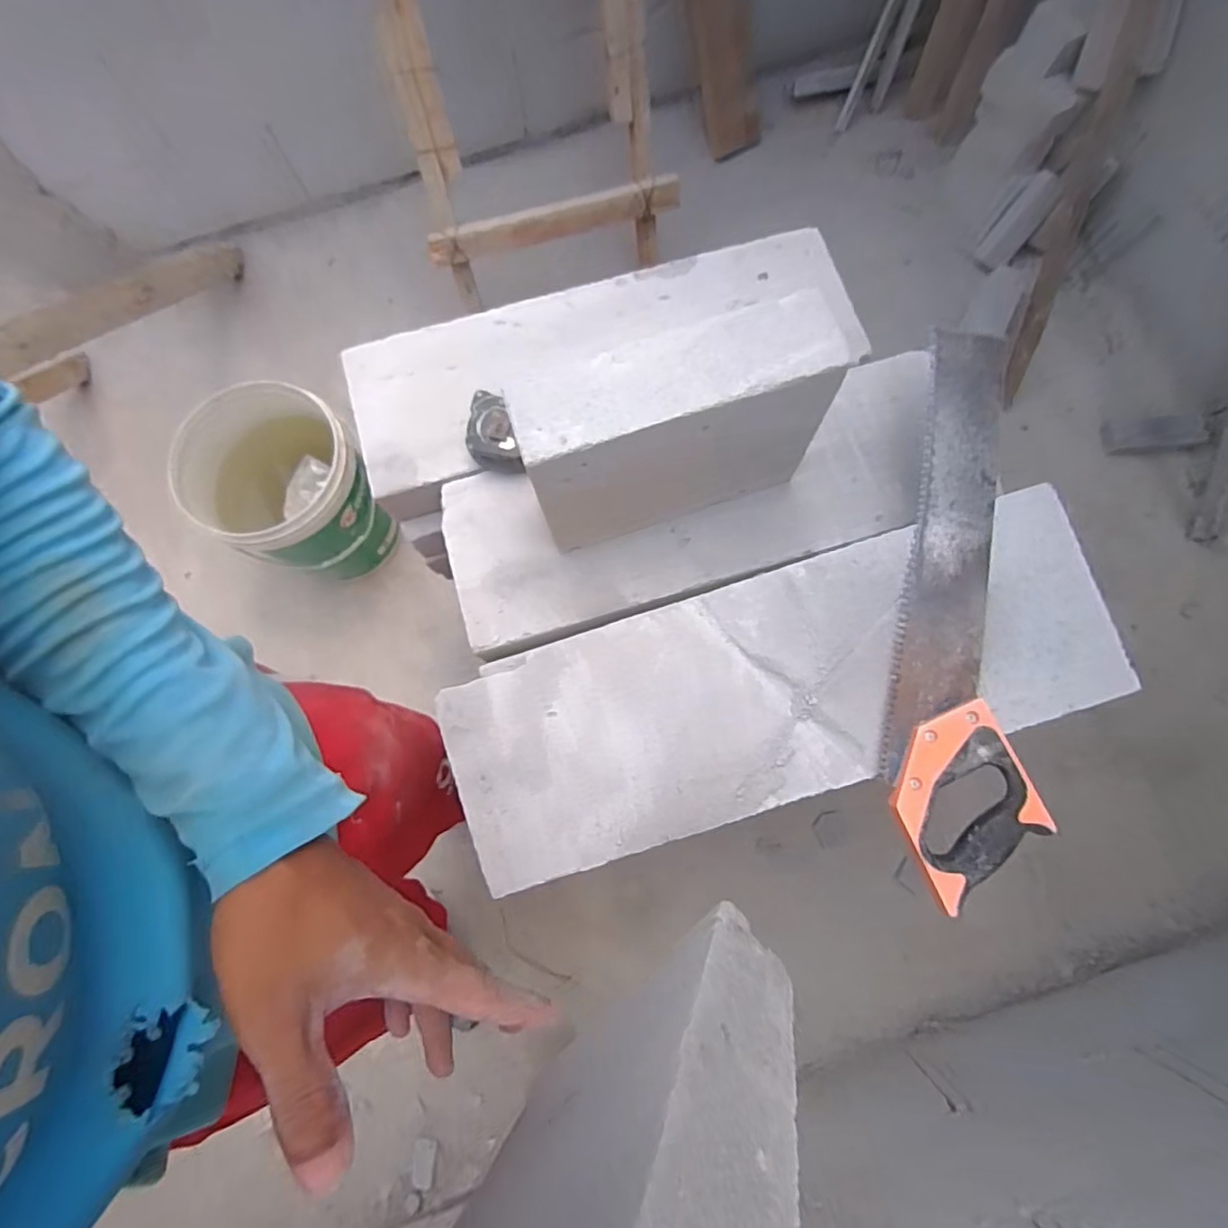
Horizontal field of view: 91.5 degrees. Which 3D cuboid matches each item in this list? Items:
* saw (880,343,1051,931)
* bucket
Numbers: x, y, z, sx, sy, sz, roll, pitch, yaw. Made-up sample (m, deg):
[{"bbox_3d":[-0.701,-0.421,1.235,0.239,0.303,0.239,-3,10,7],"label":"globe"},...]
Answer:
[{"bbox_3d":[0.320,-0.012,0.527,0.118,0.029,0.494,11,78,4],"label":"saw"},{"bbox_3d":[-0.637,-0.240,1.243,0.318,0.374,0.296,0,78,2],"label":"bucket"}]

